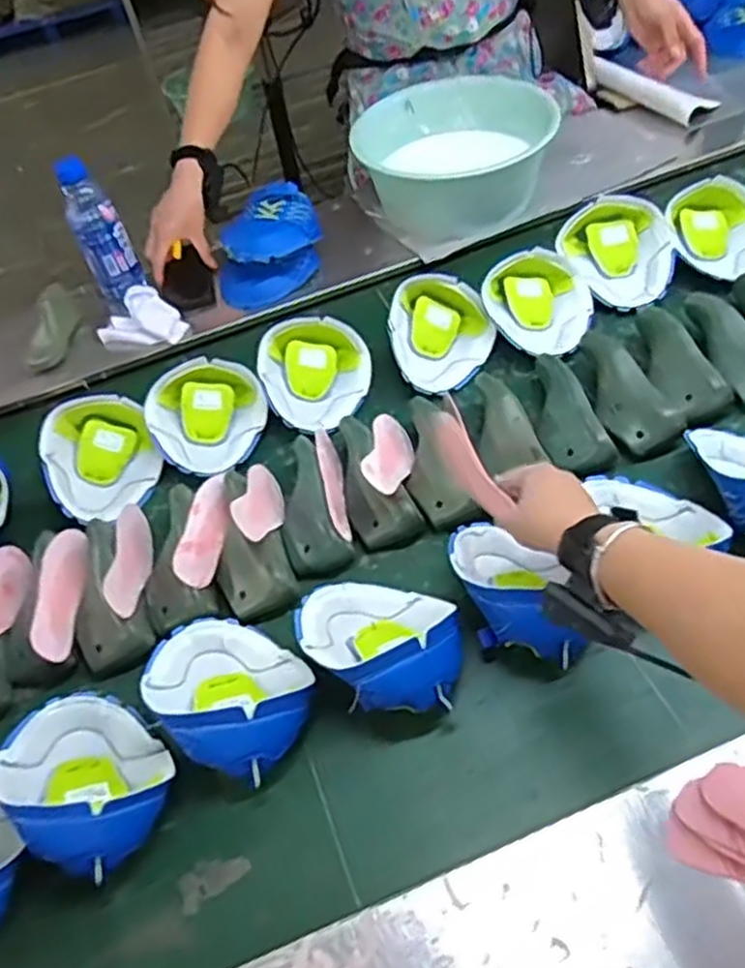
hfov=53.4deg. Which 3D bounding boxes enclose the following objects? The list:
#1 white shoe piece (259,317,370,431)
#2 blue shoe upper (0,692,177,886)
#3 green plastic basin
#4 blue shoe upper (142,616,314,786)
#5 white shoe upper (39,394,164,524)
[{"bbox_3d":[-0.071,-0.143,0.933,0.133,0.074,0.146,-3,51,4],"label":"white shoe piece"},{"bbox_3d":[-0.248,0.247,0.638,0.120,0.080,0.168,-39,55,-22],"label":"blue shoe upper"},{"bbox_3d":[0.123,-0.514,1.144,0.279,0.109,0.288,-4,50,5],"label":"green plastic basin"},{"bbox_3d":[-0.134,0.179,0.674,0.170,0.068,0.125,32,61,30],"label":"blue shoe upper"},{"bbox_3d":[-0.327,-0.034,0.892,0.129,0.079,0.138,-24,51,-12],"label":"white shoe upper"}]

